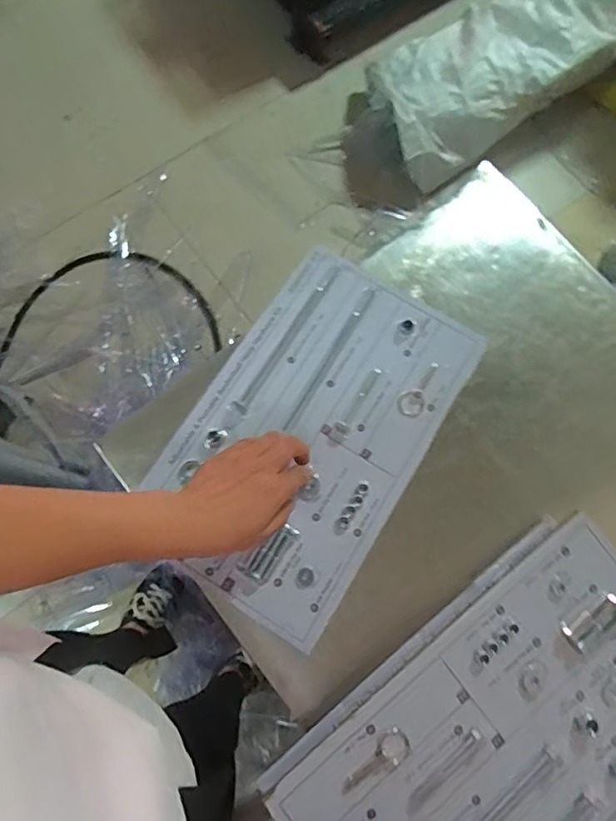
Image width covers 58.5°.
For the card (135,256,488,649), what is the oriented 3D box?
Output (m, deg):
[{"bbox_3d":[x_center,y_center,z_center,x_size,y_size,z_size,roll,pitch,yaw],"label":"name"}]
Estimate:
[{"bbox_3d":[0.007,0.021,0.633,0.241,0.030,0.405,31,78,9],"label":"card"}]

